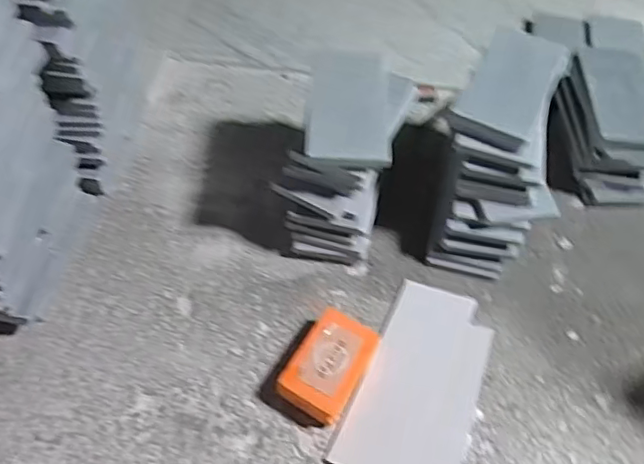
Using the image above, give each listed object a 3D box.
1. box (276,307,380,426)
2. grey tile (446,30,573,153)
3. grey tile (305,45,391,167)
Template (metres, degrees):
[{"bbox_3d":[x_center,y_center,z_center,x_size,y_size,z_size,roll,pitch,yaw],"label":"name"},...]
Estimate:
[{"bbox_3d":[0.007,0.126,0.555,0.062,0.034,0.100,25,55,15],"label":"box"},{"bbox_3d":[0.185,-0.144,0.579,0.074,0.014,0.147,24,59,16],"label":"grey tile"},{"bbox_3d":[0.028,-0.129,0.585,0.078,0.010,0.157,3,56,2],"label":"grey tile"}]

